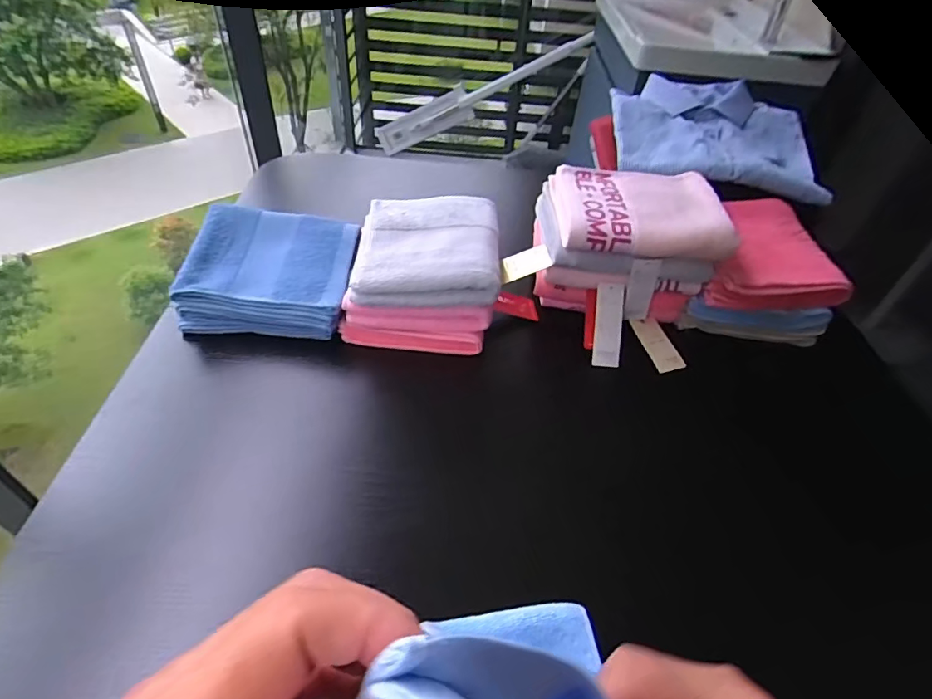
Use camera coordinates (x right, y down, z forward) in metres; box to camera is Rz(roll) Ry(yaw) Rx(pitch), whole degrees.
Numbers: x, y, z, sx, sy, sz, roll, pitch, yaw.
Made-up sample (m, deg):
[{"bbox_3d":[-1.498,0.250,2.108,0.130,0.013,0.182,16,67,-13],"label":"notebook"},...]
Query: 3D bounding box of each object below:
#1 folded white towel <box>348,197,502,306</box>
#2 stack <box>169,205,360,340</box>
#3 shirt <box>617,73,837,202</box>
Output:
[{"bbox_3d":[-0.045,-0.123,0.605,0.162,0.036,0.180,3,45,-2],"label":"folded white towel"},{"bbox_3d":[-0.229,-0.094,0.615,0.183,0.073,0.149,5,45,-1],"label":"stack"},{"bbox_3d":[0.367,-0.329,0.761,0.283,0.052,0.298,6,45,1],"label":"shirt"}]

